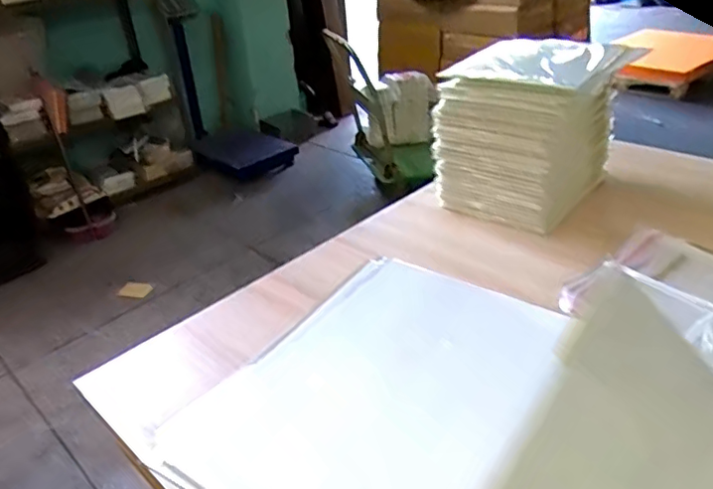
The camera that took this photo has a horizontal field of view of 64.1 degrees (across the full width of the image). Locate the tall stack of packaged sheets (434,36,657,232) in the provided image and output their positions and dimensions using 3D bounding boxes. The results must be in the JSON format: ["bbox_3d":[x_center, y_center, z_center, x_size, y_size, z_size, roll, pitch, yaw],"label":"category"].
[{"bbox_3d":[0.332,-0.212,1.052,0.248,0.258,0.302,23,40,38],"label":"tall stack of packaged sheets"}]

